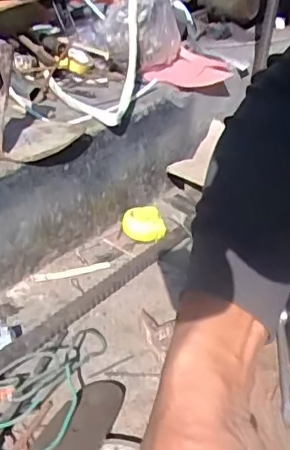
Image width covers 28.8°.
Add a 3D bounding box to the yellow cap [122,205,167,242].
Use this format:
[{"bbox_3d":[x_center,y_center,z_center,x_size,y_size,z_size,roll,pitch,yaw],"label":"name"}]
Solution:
[{"bbox_3d":[0.002,0.002,0.836,0.051,0.030,0.066,-8,33,-22],"label":"yellow cap"}]

